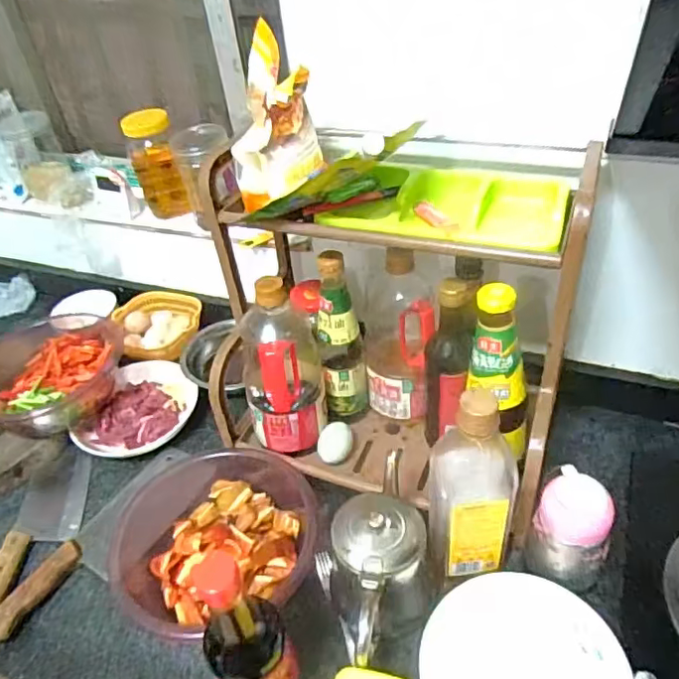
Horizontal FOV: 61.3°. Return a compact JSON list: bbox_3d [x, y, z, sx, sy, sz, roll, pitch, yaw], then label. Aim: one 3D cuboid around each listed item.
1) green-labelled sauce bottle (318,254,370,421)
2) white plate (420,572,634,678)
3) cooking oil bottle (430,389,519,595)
[{"bbox_3d":[0.001,0.002,0.736,0.058,0.250,0.053,-9,40,-2],"label":"green-labelled sauce bottle"},{"bbox_3d":[0.162,0.291,0.508,0.171,0.033,0.173,-4,40,3],"label":"white plate"},{"bbox_3d":[0.126,0.145,0.543,0.077,0.236,0.059,0,40,9],"label":"cooking oil bottle"}]

